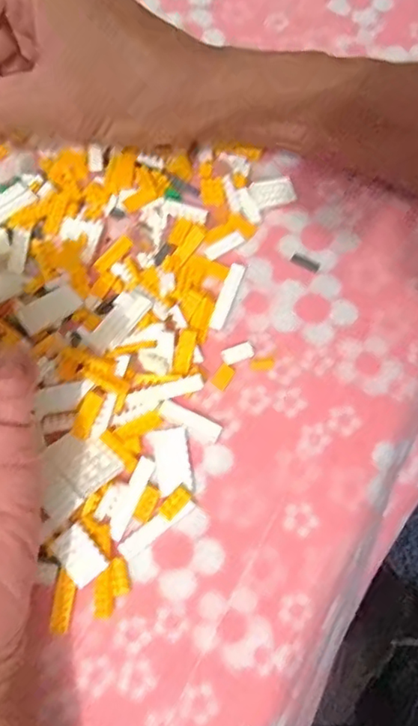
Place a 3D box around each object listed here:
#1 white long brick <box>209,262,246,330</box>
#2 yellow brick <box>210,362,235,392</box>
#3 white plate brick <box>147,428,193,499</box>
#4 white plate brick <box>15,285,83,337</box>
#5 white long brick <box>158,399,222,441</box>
[{"bbox_3d":[0.010,-0.037,0.314,0.008,0.004,0.040,19,71,5],"label":"white long brick"},{"bbox_3d":[0.007,0.007,0.298,0.009,0.004,0.013,33,73,9],"label":"yellow brick"},{"bbox_3d":[-0.018,0.046,0.280,0.018,0.004,0.031,-9,72,-5],"label":"white plate brick"},{"bbox_3d":[-0.083,-0.029,0.302,0.032,0.004,0.015,-37,76,-13],"label":"white plate brick"},{"bbox_3d":[-0.009,0.028,0.290,0.032,0.004,0.008,24,72,6],"label":"white long brick"}]

